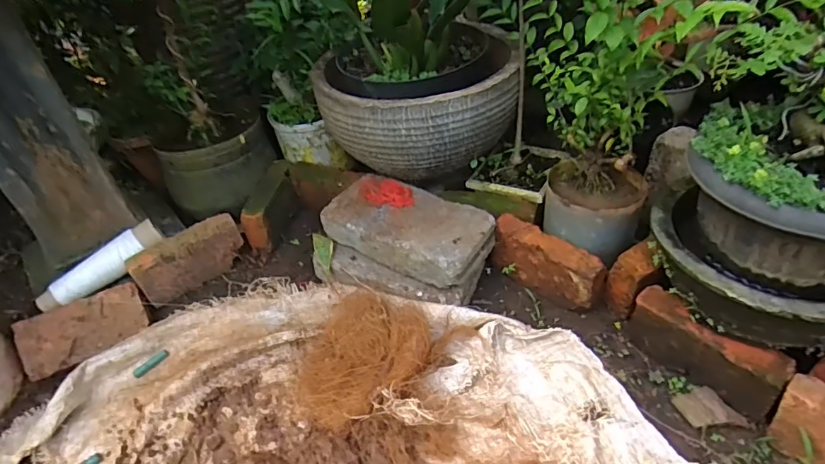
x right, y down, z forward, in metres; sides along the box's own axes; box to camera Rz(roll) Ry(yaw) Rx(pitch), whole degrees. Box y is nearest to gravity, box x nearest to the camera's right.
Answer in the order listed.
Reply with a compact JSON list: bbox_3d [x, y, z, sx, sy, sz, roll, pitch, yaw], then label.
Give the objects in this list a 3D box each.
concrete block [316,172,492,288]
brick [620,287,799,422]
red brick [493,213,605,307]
[{"bbox_3d":[-0.010,-0.012,0.850,0.288,0.070,0.144,21,48,27],"label":"concrete block"},{"bbox_3d":[0.394,0.165,0.665,0.045,0.111,0.195,-30,47,-24],"label":"brick"},{"bbox_3d":[0.223,0.054,0.816,0.191,0.097,0.062,30,55,34],"label":"red brick"}]

